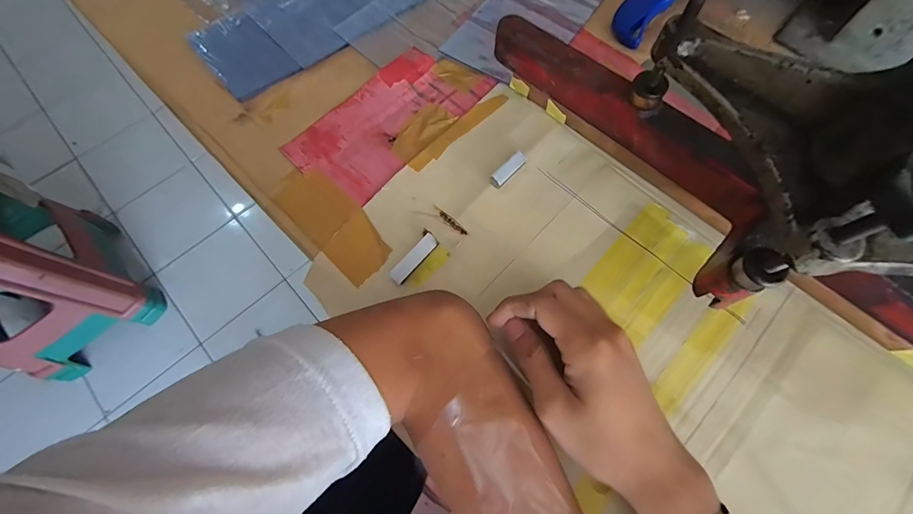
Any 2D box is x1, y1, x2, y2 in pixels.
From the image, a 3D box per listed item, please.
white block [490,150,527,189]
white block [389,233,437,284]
[{"bbox_3d":[0.043,-0.072,0.324,0.011,0.013,0.035,42,75,14],"label":"white block"},{"bbox_3d":[-0.033,0.001,0.300,0.012,0.009,0.044,41,75,14],"label":"white block"}]

